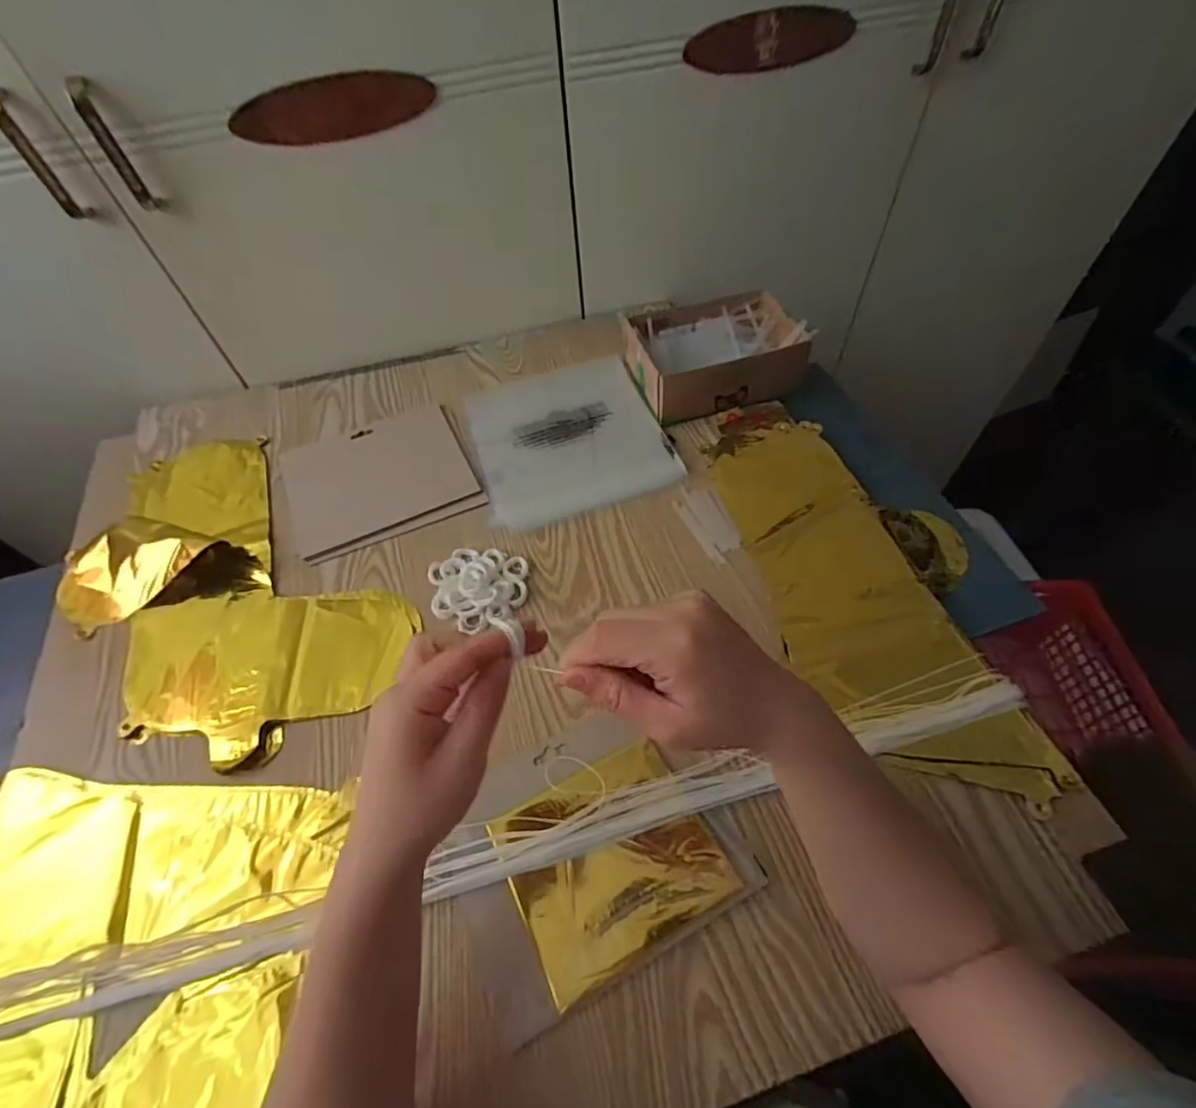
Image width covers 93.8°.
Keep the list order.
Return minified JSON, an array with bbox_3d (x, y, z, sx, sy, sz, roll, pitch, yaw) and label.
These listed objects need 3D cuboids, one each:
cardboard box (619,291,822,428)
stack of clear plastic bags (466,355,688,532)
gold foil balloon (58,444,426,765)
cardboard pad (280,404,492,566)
[{"bbox_3d":[0.134,-0.237,0.663,0.191,0.060,0.145,-13,56,-6],"label":"cardboard box"},{"bbox_3d":[-0.036,-0.139,0.645,0.205,0.009,0.223,-15,56,-8],"label":"stack of clear plastic bags"},{"bbox_3d":[-0.368,0.024,0.538,0.224,0.024,0.394,-39,62,-22],"label":"gold foil balloon"},{"bbox_3d":[-0.240,-0.087,0.622,0.192,0.013,0.171,-22,57,-12],"label":"cardboard pad"}]

